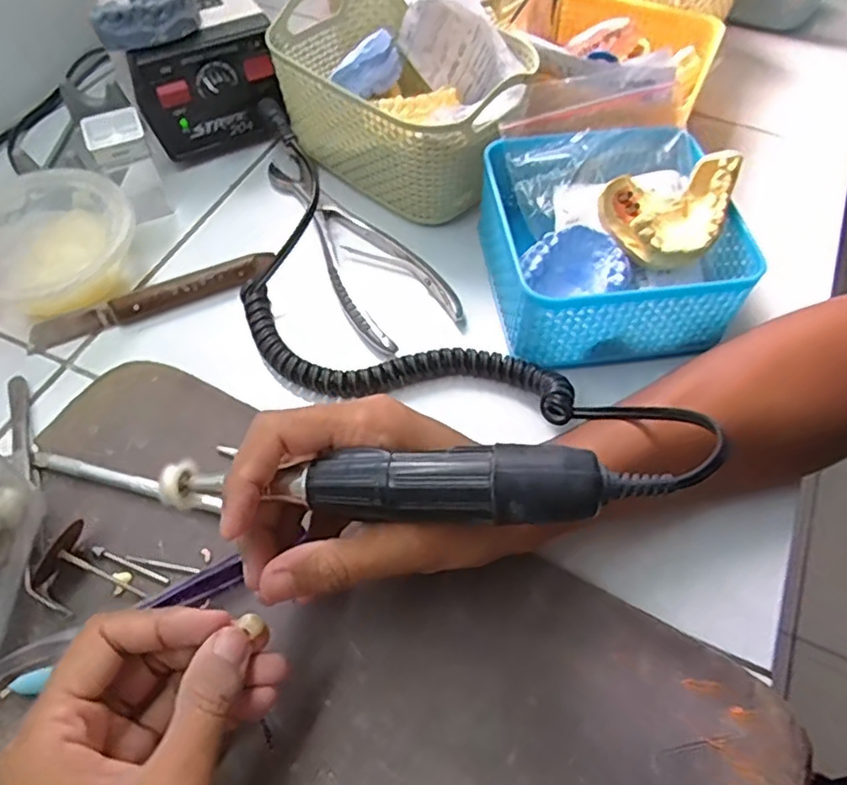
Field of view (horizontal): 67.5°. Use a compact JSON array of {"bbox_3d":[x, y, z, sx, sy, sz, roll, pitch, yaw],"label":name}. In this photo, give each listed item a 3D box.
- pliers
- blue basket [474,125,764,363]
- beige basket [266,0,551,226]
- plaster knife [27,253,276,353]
[{"bbox_3d":[-0.049,-0.104,0.422,0.063,0.009,0.189,-27,61,-16],"label":"pliers"},{"bbox_3d":[0.107,-0.087,0.373,0.133,0.069,0.129,-7,57,-4],"label":"blue basket"},{"bbox_3d":[-0.017,-0.202,0.434,0.177,0.091,0.118,34,63,21],"label":"beige basket"},{"bbox_3d":[-0.164,-0.054,0.388,0.148,0.016,0.016,-18,58,-11],"label":"plaster knife"}]

